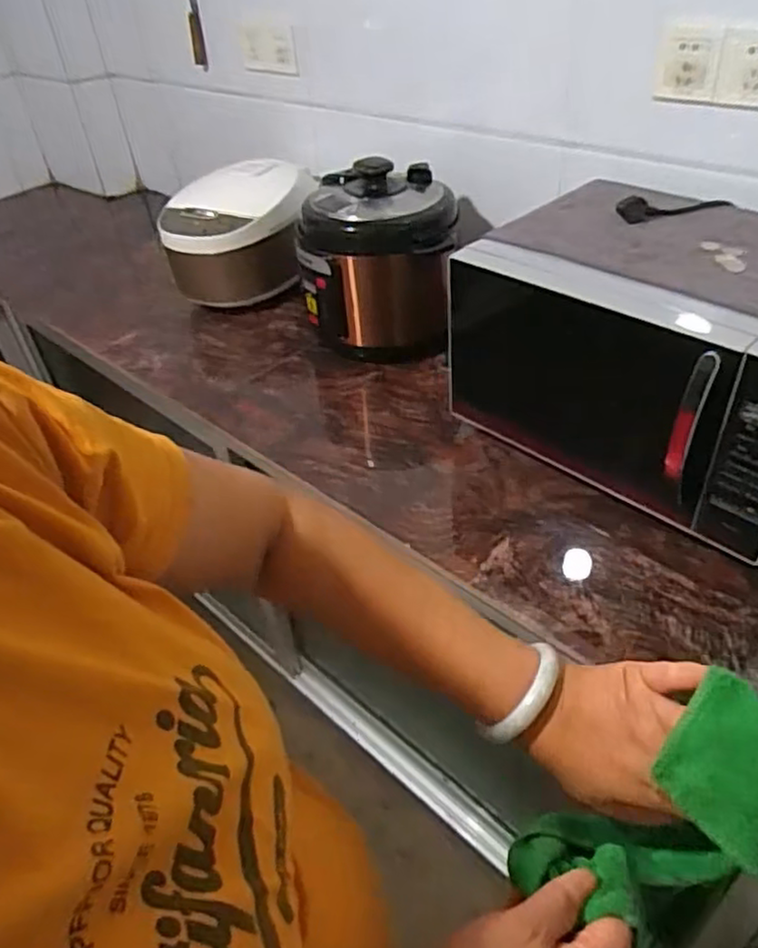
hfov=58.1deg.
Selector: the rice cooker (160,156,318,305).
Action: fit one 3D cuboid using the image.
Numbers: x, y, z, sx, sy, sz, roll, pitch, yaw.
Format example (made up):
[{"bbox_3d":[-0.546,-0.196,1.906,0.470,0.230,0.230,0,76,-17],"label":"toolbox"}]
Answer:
[{"bbox_3d":[-0.268,-0.488,1.375,0.293,0.198,0.243,0,41,6],"label":"rice cooker"}]

